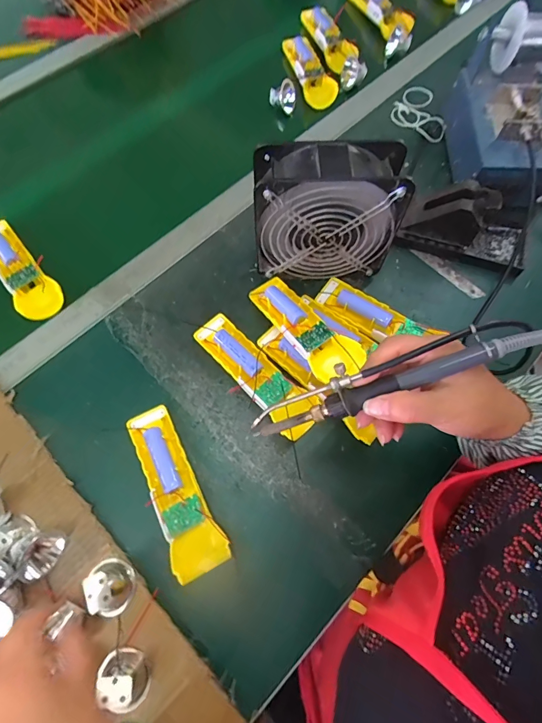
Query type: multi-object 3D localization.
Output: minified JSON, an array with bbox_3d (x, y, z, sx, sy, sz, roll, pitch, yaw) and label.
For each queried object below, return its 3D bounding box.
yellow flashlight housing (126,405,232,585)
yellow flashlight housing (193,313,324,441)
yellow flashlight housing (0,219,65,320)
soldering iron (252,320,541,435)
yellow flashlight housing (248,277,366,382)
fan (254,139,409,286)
[{"bbox_3d":[-0.092,0.120,0.364,0.047,0.031,0.160,-25,70,-11],"label":"yellow flashlight housing"},{"bbox_3d":[-0.019,0.012,0.407,0.049,0.033,0.164,-42,74,-16],"label":"yellow flashlight housing"},{"bbox_3d":[-0.314,-0.116,0.462,0.050,0.024,0.164,-40,73,-16],"label":"yellow flashlight housing"},{"bbox_3d":[0.076,0.012,0.258,0.201,0.022,0.025,-21,67,15],"label":"soldering iron"},{"bbox_3d":[0.032,-0.037,0.395,0.049,0.022,0.158,-31,54,-13],"label":"yellow flashlight housing"},{"bbox_3d":[0.058,-0.153,0.411,0.146,0.151,0.059,-1,67,-1],"label":"fan"}]

